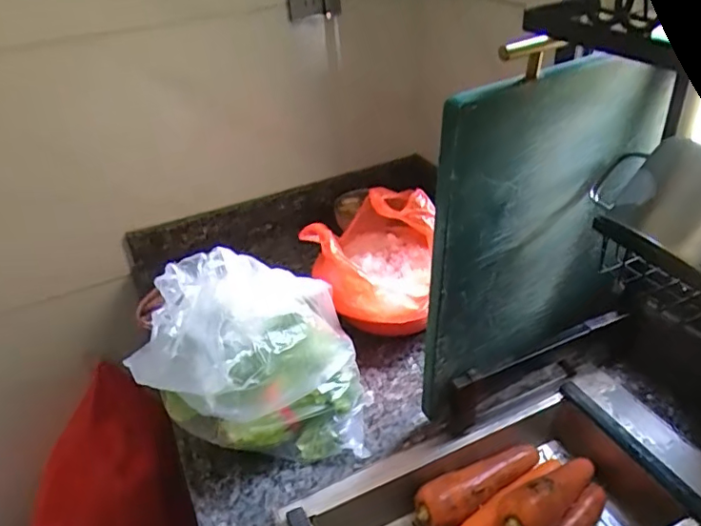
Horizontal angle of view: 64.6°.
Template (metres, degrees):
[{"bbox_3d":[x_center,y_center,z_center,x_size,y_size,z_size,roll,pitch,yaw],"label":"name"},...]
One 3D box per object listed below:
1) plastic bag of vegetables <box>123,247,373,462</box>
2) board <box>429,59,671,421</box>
[{"bbox_3d":[-0.098,0.104,0.599,0.210,0.258,0.130,-15,35,-13],"label":"plastic bag of vegetables"},{"bbox_3d":[0.194,-0.029,0.556,0.275,0.344,0.015,-24,42,-19],"label":"board"}]

